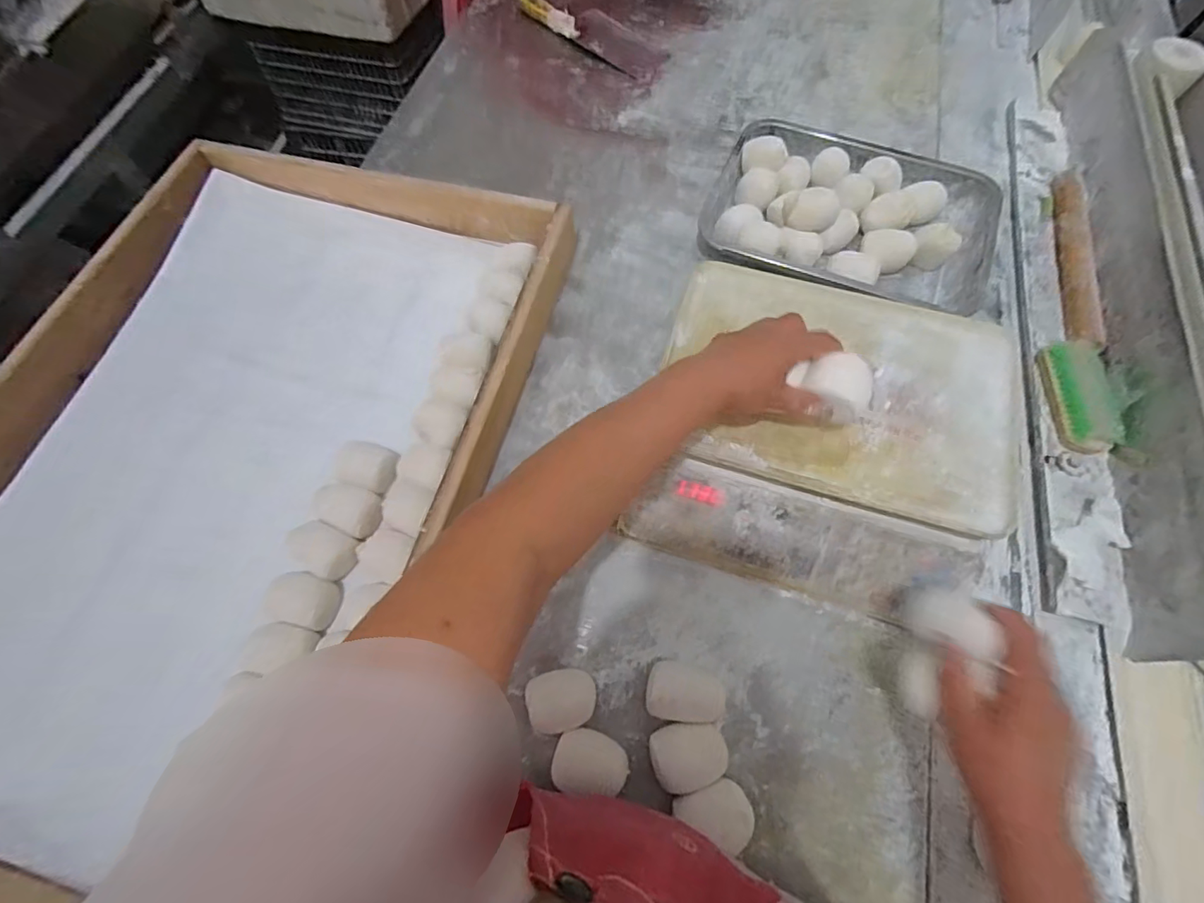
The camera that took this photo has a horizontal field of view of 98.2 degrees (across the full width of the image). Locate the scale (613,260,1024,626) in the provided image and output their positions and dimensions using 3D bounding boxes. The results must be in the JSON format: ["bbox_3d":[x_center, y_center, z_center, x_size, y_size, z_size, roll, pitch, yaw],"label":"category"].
[{"bbox_3d":[0.220,-0.018,0.542,0.330,0.103,0.307,17,68,9],"label":"scale"}]

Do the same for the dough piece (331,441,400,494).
[{"bbox_3d":[-0.253,0.016,0.554,0.059,0.028,0.046,9,67,5],"label":"dough piece"}]

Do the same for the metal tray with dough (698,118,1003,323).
[{"bbox_3d":[0.333,-0.329,0.697,0.351,0.063,0.268,19,68,9],"label":"metal tray with dough"}]

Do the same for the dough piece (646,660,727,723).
[{"bbox_3d":[0.078,0.223,0.480,0.071,0.034,0.048,12,67,6],"label":"dough piece"}]

